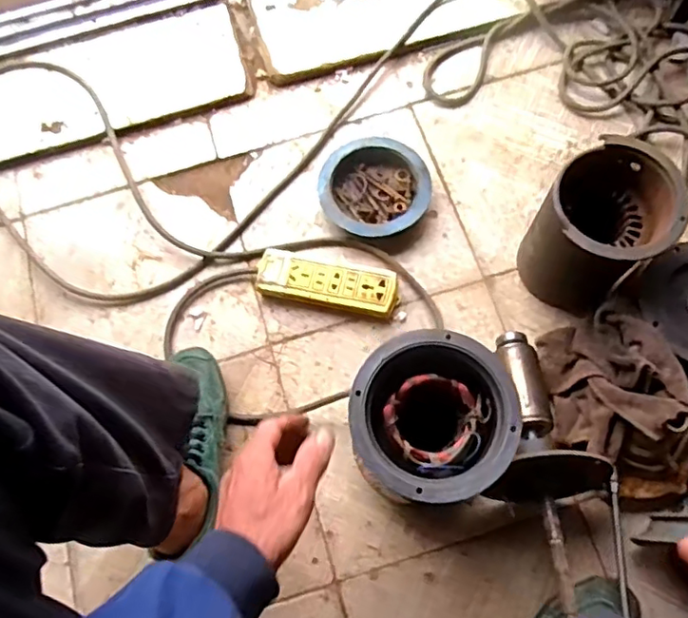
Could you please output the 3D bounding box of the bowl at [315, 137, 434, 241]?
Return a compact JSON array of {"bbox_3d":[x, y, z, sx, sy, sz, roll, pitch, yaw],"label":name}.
[{"bbox_3d":[0.045,-0.172,0.842,0.155,0.038,0.158,0,73,1],"label":"bowl"}]

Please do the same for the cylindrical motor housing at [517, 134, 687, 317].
[{"bbox_3d":[0.295,-0.086,0.714,0.124,0.196,0.136,-1,71,3],"label":"cylindrical motor housing"}]

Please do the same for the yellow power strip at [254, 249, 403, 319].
[{"bbox_3d":[-0.022,-0.035,0.797,0.187,0.030,0.066,10,73,4],"label":"yellow power strip"}]

